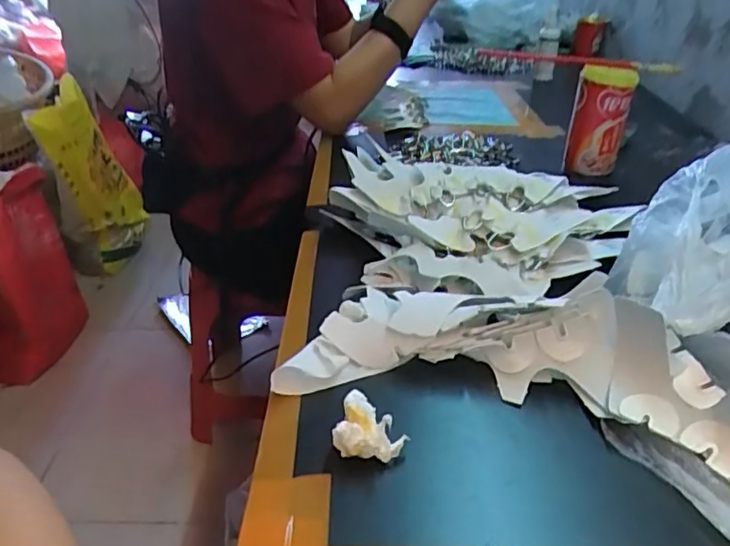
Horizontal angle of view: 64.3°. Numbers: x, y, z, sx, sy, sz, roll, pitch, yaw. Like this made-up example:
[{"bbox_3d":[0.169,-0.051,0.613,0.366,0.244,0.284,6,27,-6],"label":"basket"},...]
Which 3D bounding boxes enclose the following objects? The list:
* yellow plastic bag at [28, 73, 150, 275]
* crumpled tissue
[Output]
[{"bbox_3d":[-0.813,-0.258,1.712,0.173,0.541,0.252,18,37,25],"label":"yellow plastic bag"},{"bbox_3d":[0.000,0.102,0.368,0.044,0.032,0.036,21,38,28],"label":"crumpled tissue"}]

